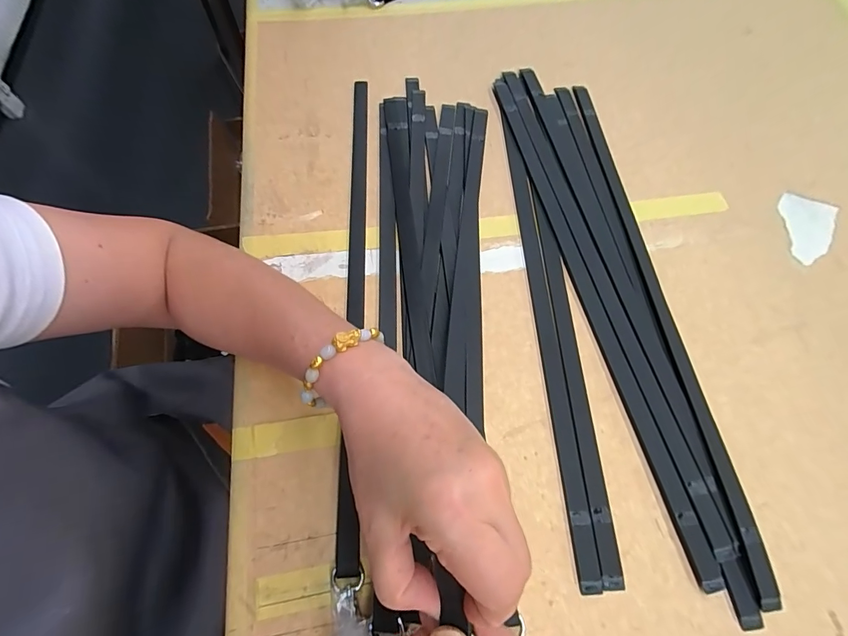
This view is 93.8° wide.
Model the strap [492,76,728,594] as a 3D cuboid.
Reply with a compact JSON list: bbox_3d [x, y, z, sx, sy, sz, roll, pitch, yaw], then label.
[{"bbox_3d":[0.148,-0.044,0.371,0.023,0.011,0.509,-12,68,-5],"label":"strap"}]

